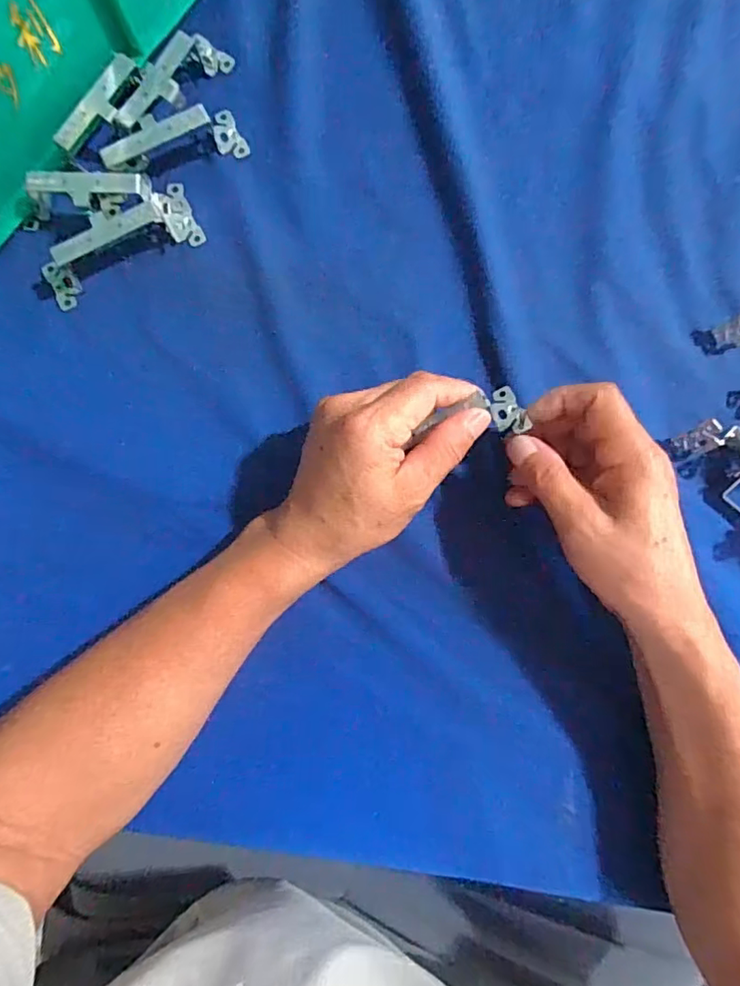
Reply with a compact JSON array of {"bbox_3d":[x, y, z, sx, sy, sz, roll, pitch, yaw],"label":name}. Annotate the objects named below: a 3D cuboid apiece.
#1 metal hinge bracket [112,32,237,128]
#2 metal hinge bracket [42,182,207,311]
[{"bbox_3d":[-0.130,-0.271,0.347,0.026,0.022,0.092,39,72,1],"label":"metal hinge bracket"},{"bbox_3d":[-0.167,-0.165,0.348,0.107,0.033,0.041,-30,88,0],"label":"metal hinge bracket"}]

